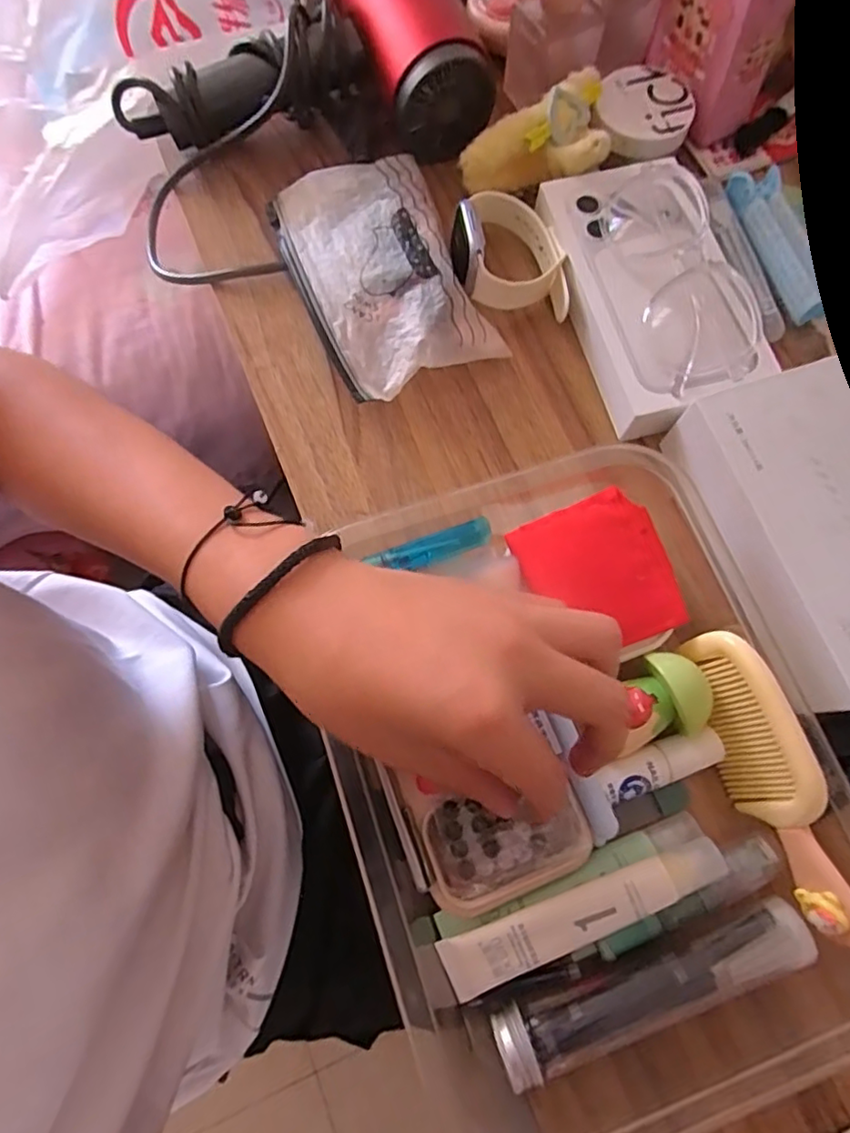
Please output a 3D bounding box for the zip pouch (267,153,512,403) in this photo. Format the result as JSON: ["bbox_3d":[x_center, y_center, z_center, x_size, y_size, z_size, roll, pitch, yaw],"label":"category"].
[{"bbox_3d":[-0.029,-0.182,0.365,0.095,0.029,0.162,-22,75,-7],"label":"zip pouch"}]

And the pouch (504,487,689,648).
[{"bbox_3d":[0.085,0.003,0.289,0.069,0.004,0.073,-21,75,-7],"label":"pouch"}]

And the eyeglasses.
[{"bbox_3d":[0.147,-0.167,0.338,0.052,0.031,0.142,-7,74,-3],"label":"eyeglasses"}]

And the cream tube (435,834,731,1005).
[{"bbox_3d":[0.067,0.147,0.252,0.124,0.013,0.025,-23,75,-7],"label":"cream tube"}]

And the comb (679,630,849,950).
[{"bbox_3d":[0.153,0.094,0.268,0.012,0.047,0.132,-4,68,-35],"label":"comb"}]

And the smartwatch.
[{"bbox_3d":[0.050,-0.191,0.360,0.062,0.036,0.080,-8,74,-3],"label":"smartwatch"}]

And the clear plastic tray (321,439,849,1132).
[{"bbox_3d":[0.072,0.092,0.273,0.211,0.045,0.277,-15,74,-5],"label":"clear plastic tray"}]

